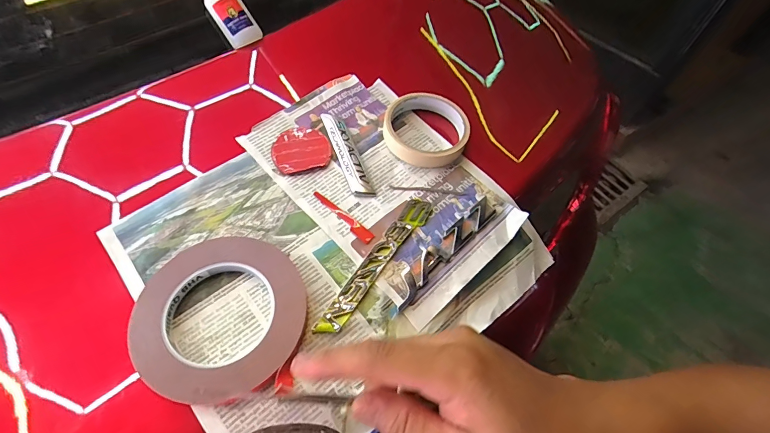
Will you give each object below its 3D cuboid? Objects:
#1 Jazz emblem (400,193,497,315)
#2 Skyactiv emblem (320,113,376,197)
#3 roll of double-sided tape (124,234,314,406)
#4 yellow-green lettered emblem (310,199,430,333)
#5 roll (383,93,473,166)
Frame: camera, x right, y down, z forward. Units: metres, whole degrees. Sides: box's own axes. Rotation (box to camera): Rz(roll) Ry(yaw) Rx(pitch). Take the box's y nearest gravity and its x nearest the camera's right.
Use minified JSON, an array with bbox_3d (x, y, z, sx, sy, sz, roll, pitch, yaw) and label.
[{"bbox_3d":[0.055,0.026,0.343,0.021,0.006,0.136,39,64,21],"label":"Jazz emblem"},{"bbox_3d":[-0.039,-0.065,0.390,0.023,0.010,0.106,-18,59,-13],"label":"Skyactiv emblem"},{"bbox_3d":[-0.126,0.074,0.296,0.127,0.014,0.124,1,57,-1],"label":"roll of double-sided tape"},{"bbox_3d":[-0.006,0.037,0.330,0.022,0.008,0.152,31,61,17],"label":"yellow-green lettered emblem"},{"bbox_3d":[0.044,-0.092,0.403,0.087,0.023,0.087,1,57,-1],"label":"roll"}]

